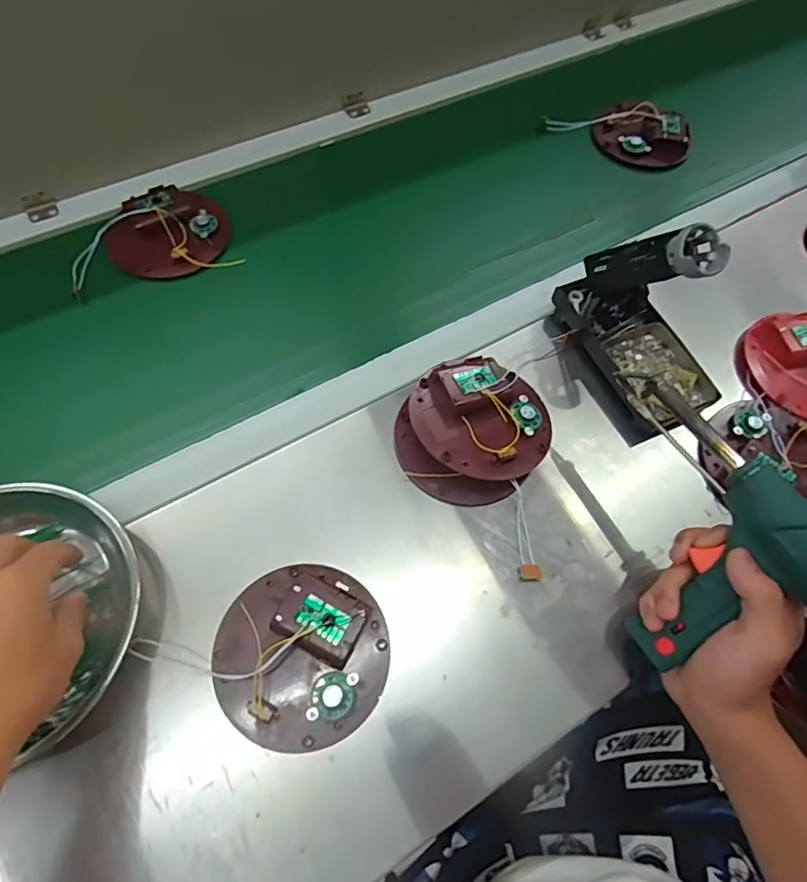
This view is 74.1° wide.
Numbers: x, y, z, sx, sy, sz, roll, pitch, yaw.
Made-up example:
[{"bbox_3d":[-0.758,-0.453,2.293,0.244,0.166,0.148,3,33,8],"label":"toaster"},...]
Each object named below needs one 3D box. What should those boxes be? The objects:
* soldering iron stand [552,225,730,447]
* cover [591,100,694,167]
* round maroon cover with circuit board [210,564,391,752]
[{"bbox_3d":[0.214,-0.109,0.464,0.075,0.159,0.159,-25,67,-15],"label":"soldering iron stand"},{"bbox_3d":[0.292,-0.376,0.650,0.114,0.031,0.089,27,65,10],"label":"cover"},{"bbox_3d":[-0.072,0.146,0.374,0.120,0.028,0.117,1,63,-2],"label":"round maroon cover with circuit board"}]

